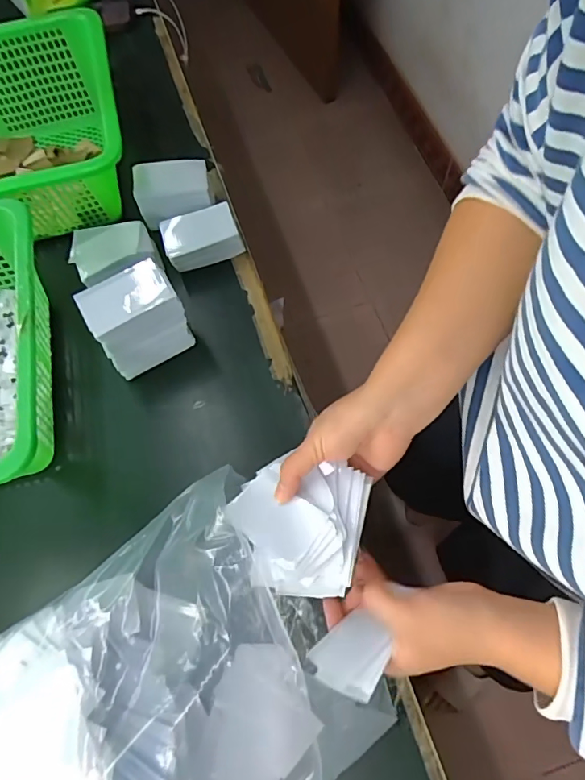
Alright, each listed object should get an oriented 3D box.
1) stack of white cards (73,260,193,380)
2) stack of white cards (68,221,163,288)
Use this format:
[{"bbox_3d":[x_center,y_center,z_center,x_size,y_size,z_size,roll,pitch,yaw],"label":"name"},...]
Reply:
[{"bbox_3d":[-0.166,-0.075,0.516,0.098,0.109,0.061,-30,70,-9],"label":"stack of white cards"},{"bbox_3d":[-0.219,-0.167,0.582,0.098,0.049,0.076,-24,69,-7],"label":"stack of white cards"}]

